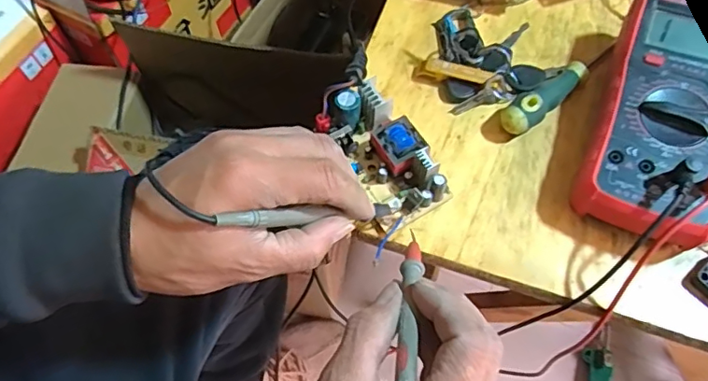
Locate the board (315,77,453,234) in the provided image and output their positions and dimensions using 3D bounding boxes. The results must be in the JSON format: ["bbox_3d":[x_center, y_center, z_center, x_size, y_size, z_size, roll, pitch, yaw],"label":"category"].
[{"bbox_3d":[0.021,-0.026,0.375,0.054,0.035,0.098,-31,78,-13],"label":"board"}]

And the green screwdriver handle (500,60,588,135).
[{"bbox_3d":[0.142,-0.069,0.403,0.085,0.027,0.021,-37,69,-17],"label":"green screwdriver handle"}]

